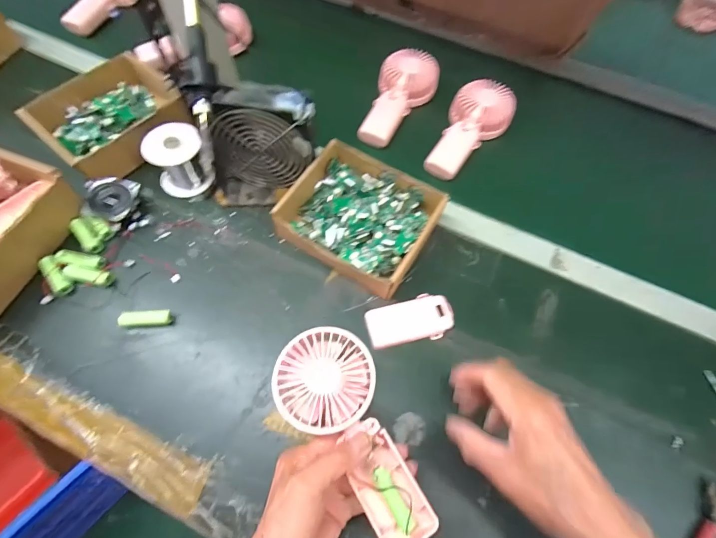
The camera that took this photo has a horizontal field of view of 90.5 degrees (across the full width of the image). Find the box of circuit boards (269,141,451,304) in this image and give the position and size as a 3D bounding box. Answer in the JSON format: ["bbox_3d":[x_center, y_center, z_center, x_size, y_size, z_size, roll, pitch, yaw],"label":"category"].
[{"bbox_3d":[0.001,-0.059,0.435,0.165,0.054,0.152,29,68,10],"label":"box of circuit boards"}]

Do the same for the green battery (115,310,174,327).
[{"bbox_3d":[-0.233,0.055,0.390,0.052,0.012,0.018,-3,66,-4],"label":"green battery"}]

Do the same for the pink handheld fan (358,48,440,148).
[{"bbox_3d":[0.064,-0.257,0.537,0.087,0.046,0.167,18,66,5],"label":"pink handheld fan"}]

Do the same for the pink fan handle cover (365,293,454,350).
[{"bbox_3d":[0.060,0.059,0.407,0.097,0.016,0.049,-11,67,-8],"label":"pink fan handle cover"}]

